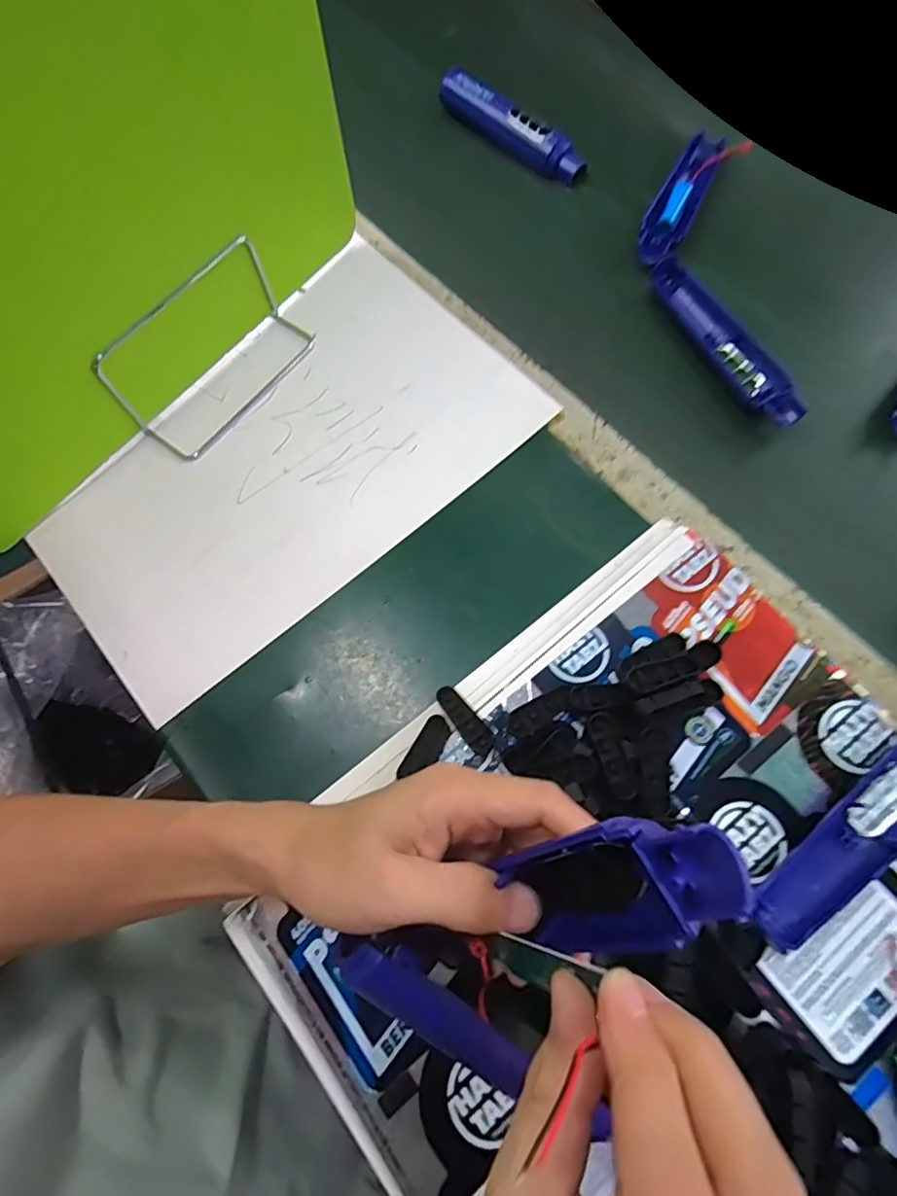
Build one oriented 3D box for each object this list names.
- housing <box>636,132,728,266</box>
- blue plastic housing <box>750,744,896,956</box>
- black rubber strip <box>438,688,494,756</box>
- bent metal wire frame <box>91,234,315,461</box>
[{"bbox_3d":[0.212,-0.366,0.507,0.039,0.021,0.171,25,73,11],"label":"housing"},{"bbox_3d":[0.235,0.130,0.317,0.167,0.023,0.040,-40,74,-11],"label":"blue plastic housing"},{"bbox_3d":[0.010,0.076,0.353,0.015,0.004,0.048,-39,69,-11],"label":"black rubber strip"},{"bbox_3d":[-0.176,-0.189,0.426,0.057,0.081,0.156,35,75,13],"label":"bent metal wire frame"}]

